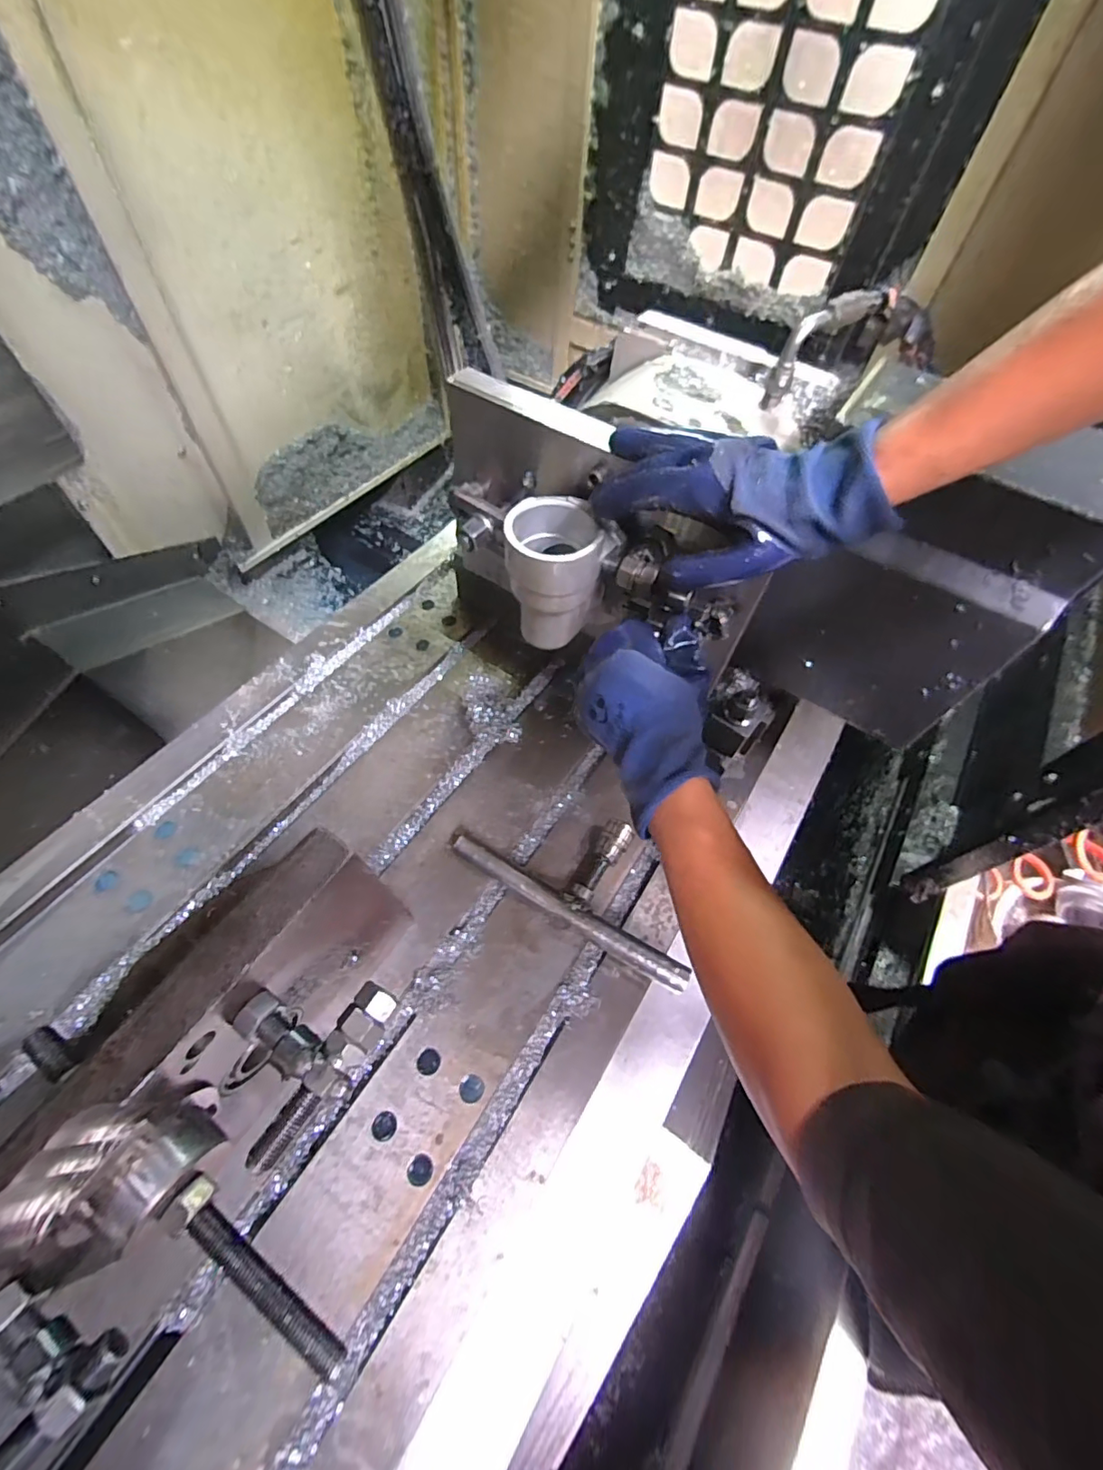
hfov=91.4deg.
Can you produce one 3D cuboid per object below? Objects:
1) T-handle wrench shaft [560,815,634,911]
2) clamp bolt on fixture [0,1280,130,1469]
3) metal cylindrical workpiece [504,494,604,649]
[{"bbox_3d":[0.046,0.130,0.527,0.027,0.030,0.101,29,61,13],"label":"T-handle wrench shaft"},{"bbox_3d":[-0.239,0.297,0.231,0.066,0.019,0.071,20,59,8],"label":"clamp bolt on fixture"},{"bbox_3d":[-0.001,-0.126,0.438,0.067,0.105,0.069,2,58,-3],"label":"metal cylindrical workpiece"}]

